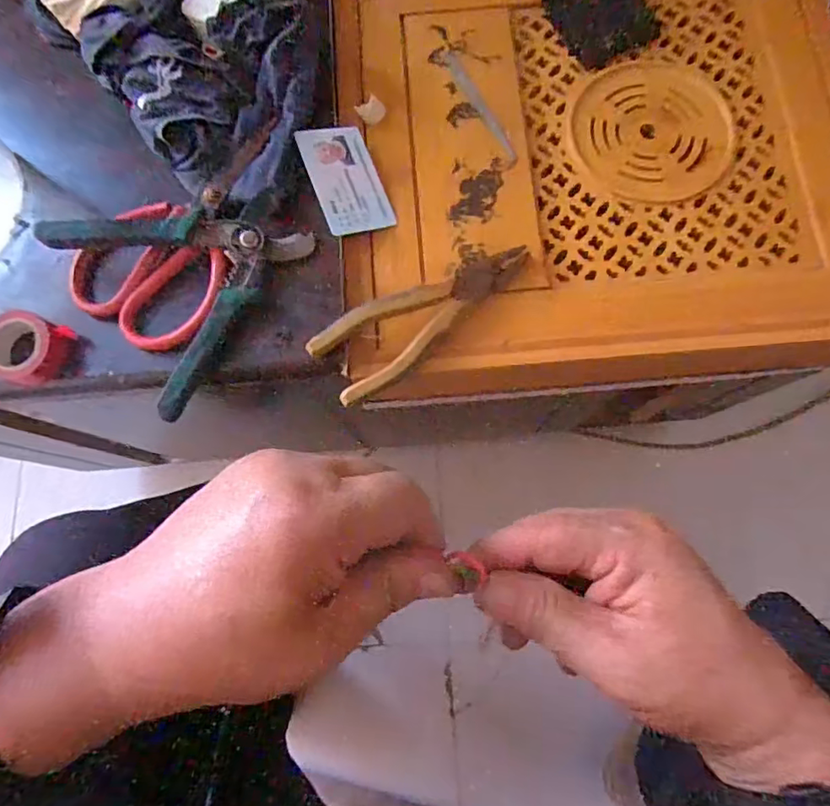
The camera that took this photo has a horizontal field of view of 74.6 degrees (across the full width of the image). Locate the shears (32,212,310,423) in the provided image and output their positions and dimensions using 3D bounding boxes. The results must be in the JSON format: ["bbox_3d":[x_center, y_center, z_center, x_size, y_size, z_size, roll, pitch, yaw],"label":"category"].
[{"bbox_3d":[-0.166,-0.096,0.371,0.139,0.031,0.153,40,80,9],"label":"shears"}]

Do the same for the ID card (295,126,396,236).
[{"bbox_3d":[-0.053,-0.169,0.412,0.052,0.004,0.086,-18,84,-22],"label":"ID card"}]

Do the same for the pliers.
[{"bbox_3d":[0.009,-0.065,0.387,0.168,0.027,0.054,-35,79,-7],"label":"pliers"}]

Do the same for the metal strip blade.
[{"bbox_3d":[0.054,-0.243,0.443,0.012,0.004,0.115,-25,78,-5],"label":"metal strip blade"}]

